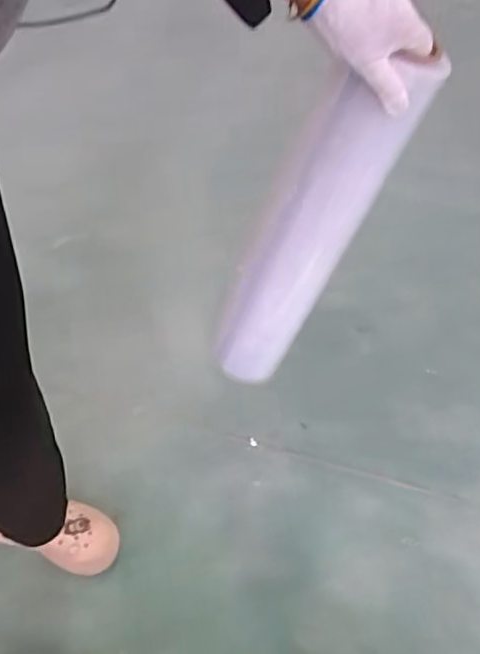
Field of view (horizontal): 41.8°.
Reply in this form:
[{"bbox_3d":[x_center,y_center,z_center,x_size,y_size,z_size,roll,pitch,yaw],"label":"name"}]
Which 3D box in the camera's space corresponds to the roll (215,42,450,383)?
[{"bbox_3d":[0.080,-0.111,0.785,0.079,0.476,0.080,16,41,-14],"label":"roll"}]

